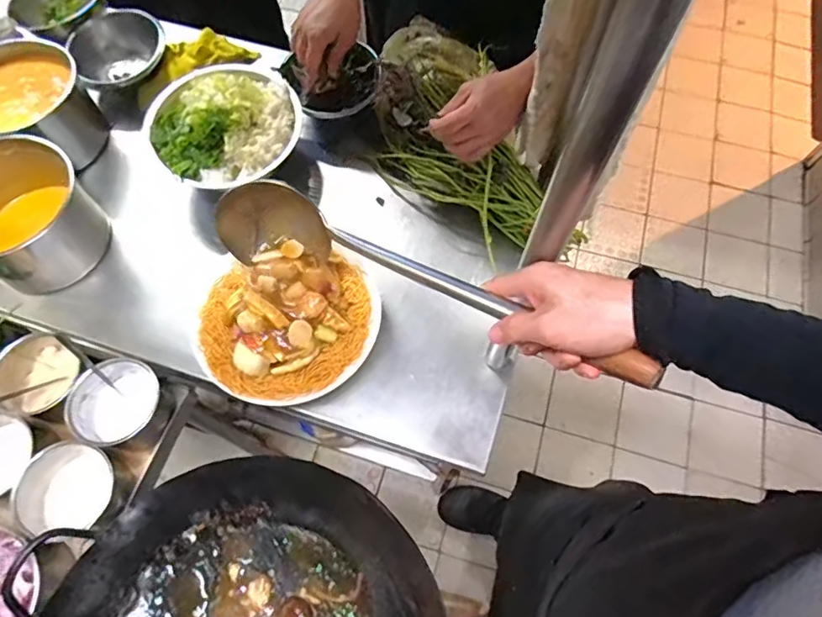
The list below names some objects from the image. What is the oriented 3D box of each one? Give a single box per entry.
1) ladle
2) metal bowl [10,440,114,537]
[{"bbox_3d":[-0.019,-0.022,0.537,0.513,0.099,0.088,26,67,36],"label":"ladle"},{"bbox_3d":[-0.462,0.235,0.688,0.124,0.065,0.103,-7,67,-3],"label":"metal bowl"}]

